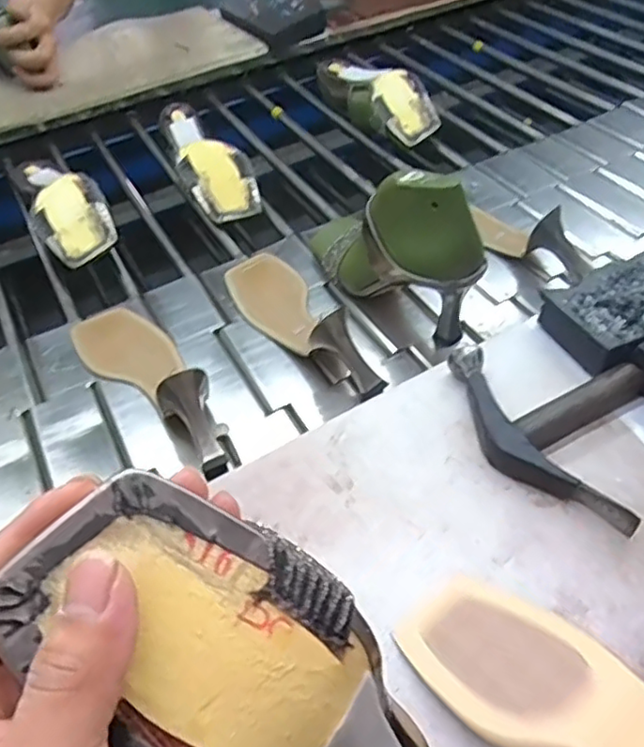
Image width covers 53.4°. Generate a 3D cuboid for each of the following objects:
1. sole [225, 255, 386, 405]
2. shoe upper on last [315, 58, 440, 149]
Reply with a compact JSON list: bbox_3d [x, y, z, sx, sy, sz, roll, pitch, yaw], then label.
[{"bbox_3d":[-0.031,-0.064,0.610,0.075,0.062,0.236,-21,49,-14],"label":"sole"},{"bbox_3d":[0.074,-0.386,0.892,0.080,0.070,0.230,-24,50,-16],"label":"shoe upper on last"}]

